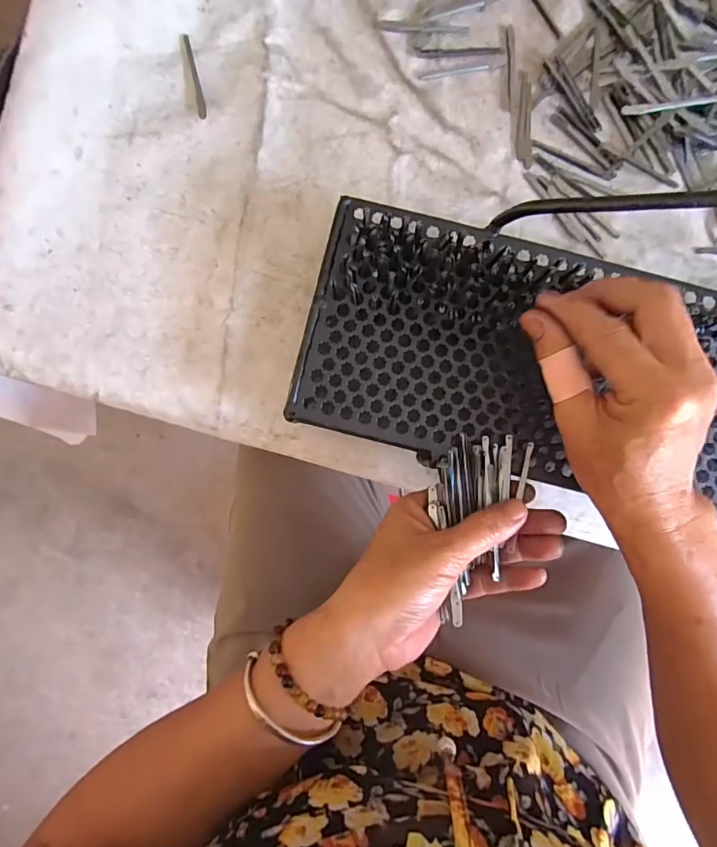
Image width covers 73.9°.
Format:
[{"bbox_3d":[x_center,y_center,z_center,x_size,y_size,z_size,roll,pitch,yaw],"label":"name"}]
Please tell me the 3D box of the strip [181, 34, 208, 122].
[{"bbox_3d":[-0.124,-0.264,0.360,0.007,0.004,0.067,-13,90,1],"label":"strip"}]

